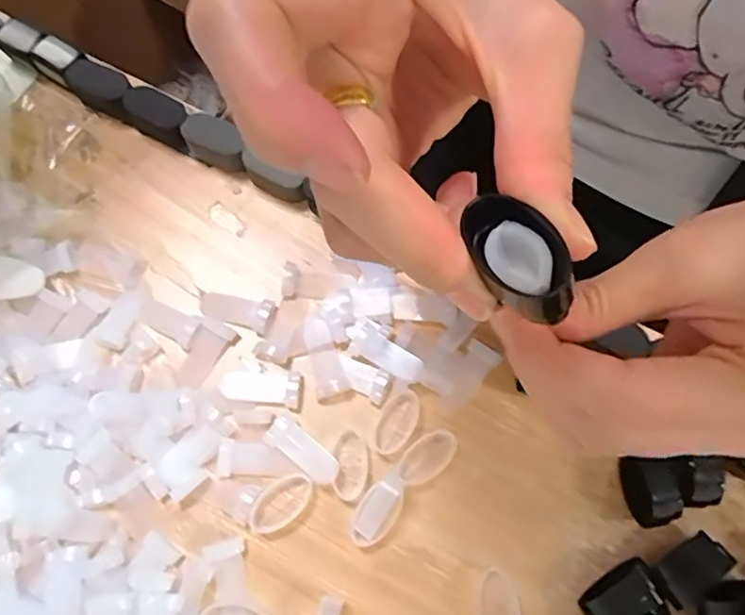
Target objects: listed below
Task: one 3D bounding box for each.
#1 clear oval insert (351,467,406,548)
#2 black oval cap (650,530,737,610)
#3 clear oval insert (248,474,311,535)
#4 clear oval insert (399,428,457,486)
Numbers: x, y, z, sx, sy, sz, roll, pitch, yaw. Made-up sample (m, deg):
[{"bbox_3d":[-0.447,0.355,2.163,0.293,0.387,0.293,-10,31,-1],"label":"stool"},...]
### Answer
[{"bbox_3d":[0.003,0.091,0.262,0.017,0.009,0.037,32,99,10],"label":"clear oval insert"},{"bbox_3d":[0.140,0.115,0.256,0.033,0.017,0.017,-30,74,-10],"label":"black oval cap"},{"bbox_3d":[-0.043,0.091,0.269,0.032,0.008,0.018,-39,76,-13],"label":"clear oval insert"},{"bbox_3d":[0.026,0.072,0.279,0.031,0.008,0.017,-39,76,-13],"label":"clear oval insert"}]

